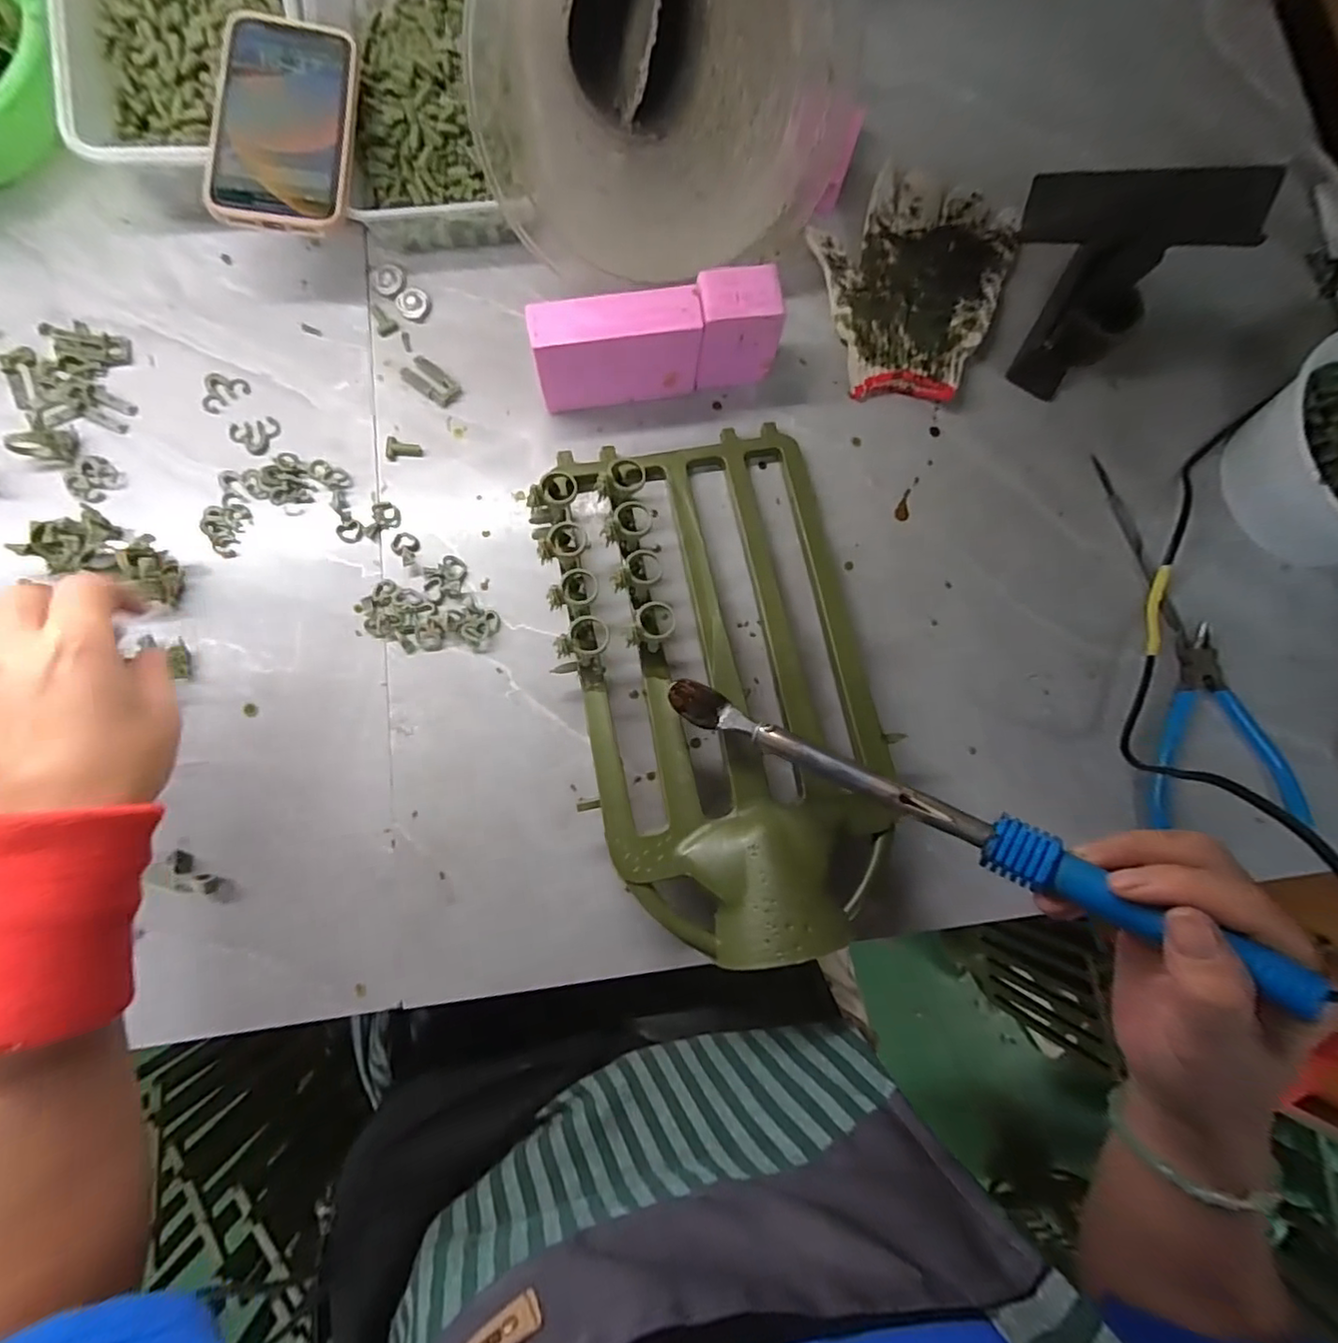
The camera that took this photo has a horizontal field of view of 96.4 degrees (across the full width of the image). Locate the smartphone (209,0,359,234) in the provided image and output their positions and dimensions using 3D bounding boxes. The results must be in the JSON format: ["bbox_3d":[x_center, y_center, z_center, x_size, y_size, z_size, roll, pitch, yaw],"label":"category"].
[{"bbox_3d":[-0.245,-0.354,0.383,0.077,0.015,0.153,-1,81,-4],"label":"smartphone"}]

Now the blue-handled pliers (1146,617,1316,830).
[{"bbox_3d":[0.381,0.037,0.415,0.109,0.016,0.137,-4,81,-5],"label":"blue-handled pliers"}]

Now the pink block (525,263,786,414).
[{"bbox_3d":[-0.009,-0.221,0.408,0.161,0.069,0.041,-14,82,-6],"label":"pink block"}]

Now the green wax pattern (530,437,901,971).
[{"bbox_3d":[0.035,-0.004,0.373,0.197,0.072,0.333,-11,82,-6],"label":"green wax pattern"}]

